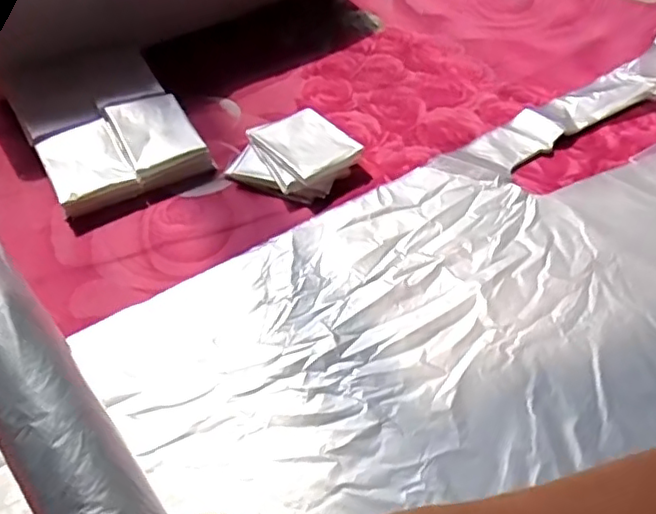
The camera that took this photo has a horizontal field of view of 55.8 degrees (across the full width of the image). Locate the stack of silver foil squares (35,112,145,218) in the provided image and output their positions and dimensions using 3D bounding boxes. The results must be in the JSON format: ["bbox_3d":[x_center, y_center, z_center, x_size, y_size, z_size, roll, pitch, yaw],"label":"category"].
[{"bbox_3d":[-0.202,-0.078,0.524,0.065,0.026,0.081,-26,56,-18],"label":"stack of silver foil squares"}]

